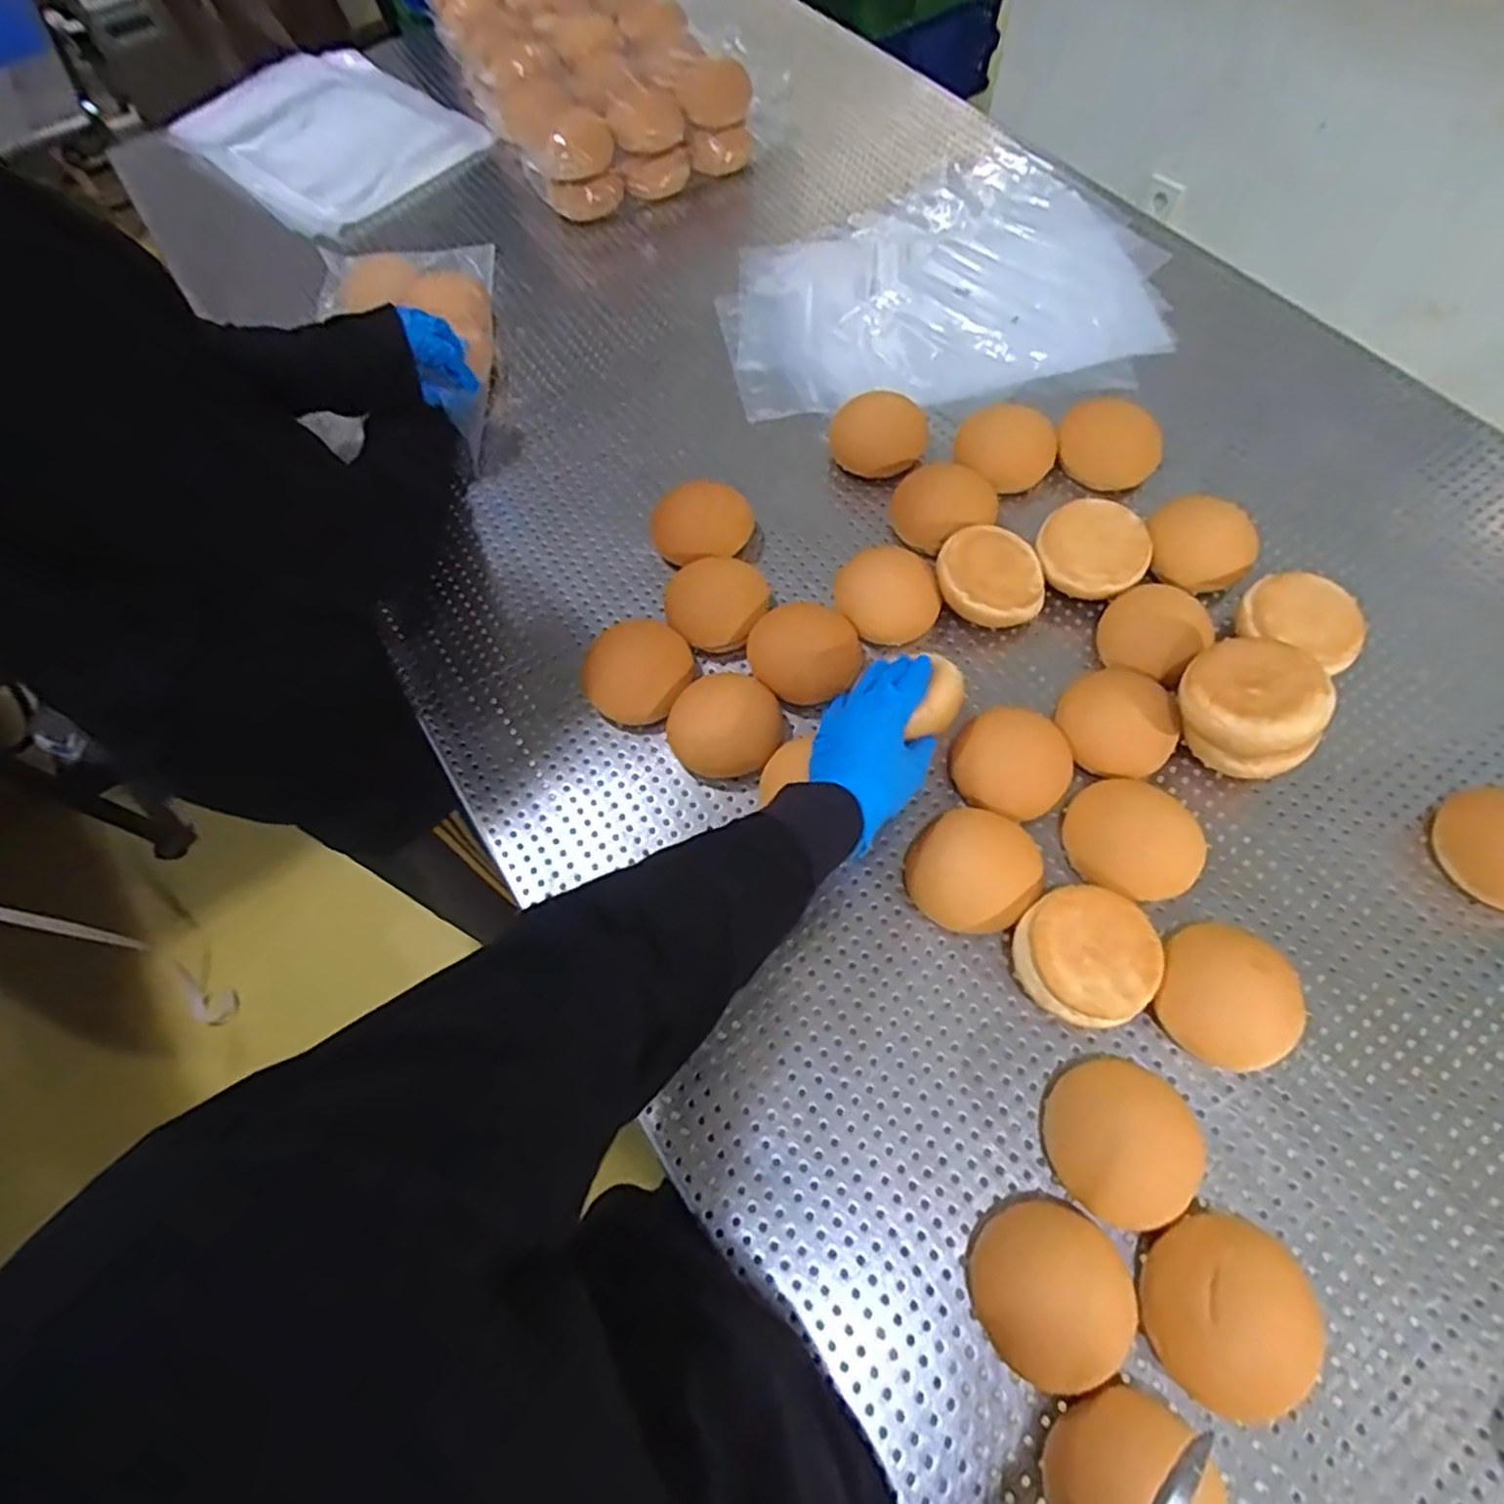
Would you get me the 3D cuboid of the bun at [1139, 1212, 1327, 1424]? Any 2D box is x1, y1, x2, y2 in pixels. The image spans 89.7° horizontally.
[{"bbox_3d":[0.294,0.348,0.464,0.093,0.047,0.097,-2,63,3],"label":"bun"}]

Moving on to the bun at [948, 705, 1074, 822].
[{"bbox_3d":[0.216,0.009,0.635,0.098,0.043,0.092,18,66,12],"label":"bun"}]

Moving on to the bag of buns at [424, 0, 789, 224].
[{"bbox_3d":[-0.234,-1.004,1.088,0.355,0.110,0.566,-27,66,-9],"label":"bag of buns"}]

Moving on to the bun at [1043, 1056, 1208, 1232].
[{"bbox_3d":[0.253,0.259,0.508,0.092,0.048,0.104,39,72,20],"label":"bun"}]

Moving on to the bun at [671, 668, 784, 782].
[{"bbox_3d":[-0.024,-0.023,0.664,0.091,0.041,0.084,-2,63,3],"label":"bun"}]

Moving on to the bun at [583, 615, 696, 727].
[{"bbox_3d":[-0.104,-0.075,0.701,0.105,0.032,0.093,29,69,17],"label":"bun"}]

